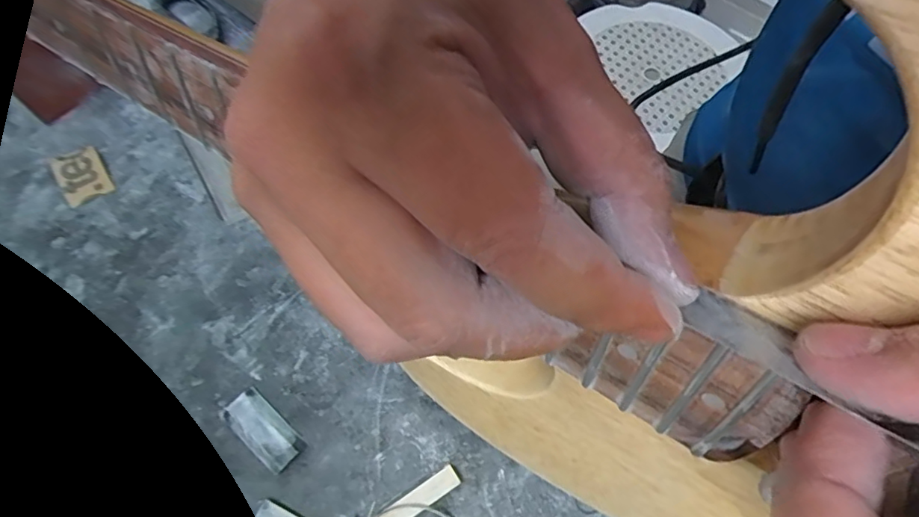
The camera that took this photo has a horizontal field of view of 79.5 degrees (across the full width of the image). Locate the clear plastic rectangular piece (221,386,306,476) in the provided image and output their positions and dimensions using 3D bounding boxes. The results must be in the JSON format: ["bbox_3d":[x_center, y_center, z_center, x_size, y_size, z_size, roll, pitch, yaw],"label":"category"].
[{"bbox_3d":[-0.101,0.088,0.284,0.044,0.006,0.021,38,70,17],"label":"clear plastic rectangular piece"}]

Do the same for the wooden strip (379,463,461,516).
[{"bbox_3d":[-0.024,0.119,0.266,0.052,0.004,0.011,-29,69,-19],"label":"wooden strip"}]

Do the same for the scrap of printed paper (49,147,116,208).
[{"bbox_3d":[-0.242,-0.053,0.355,0.028,0.006,0.039,-32,65,-14],"label":"scrap of printed paper"}]

